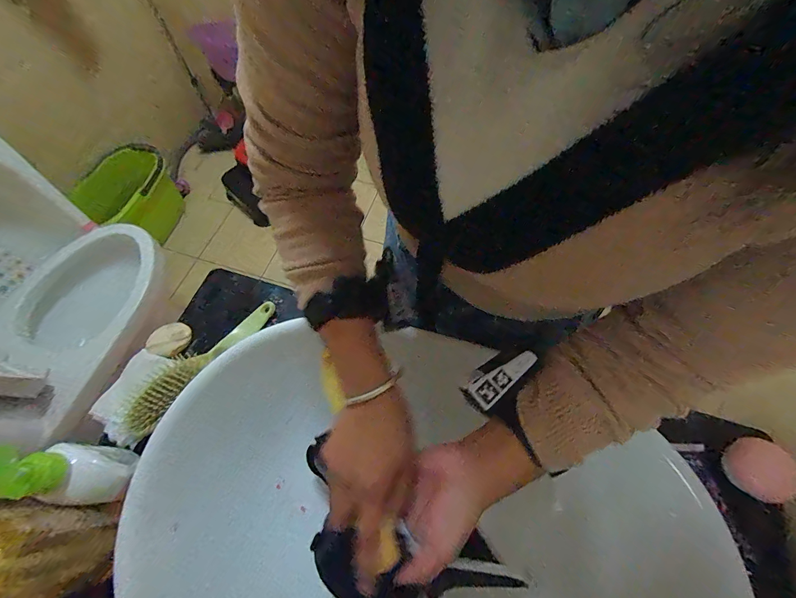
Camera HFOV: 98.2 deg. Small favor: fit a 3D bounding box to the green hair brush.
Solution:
[{"bbox_3d":[-0.261,0.070,0.451,0.061,0.030,0.212,34,70,15],"label":"green hair brush"}]

